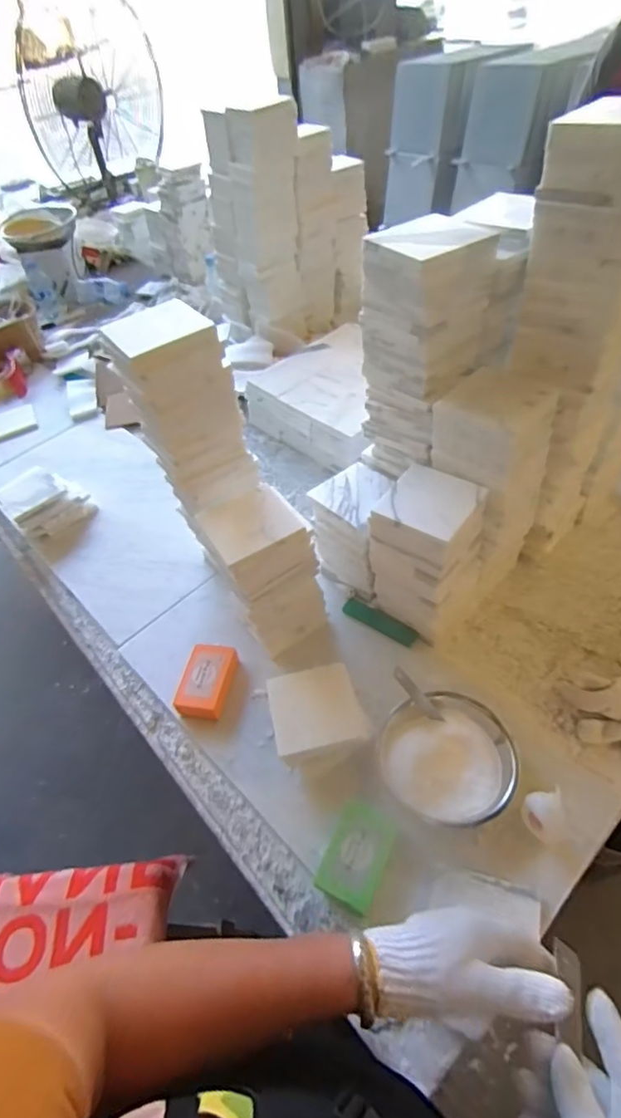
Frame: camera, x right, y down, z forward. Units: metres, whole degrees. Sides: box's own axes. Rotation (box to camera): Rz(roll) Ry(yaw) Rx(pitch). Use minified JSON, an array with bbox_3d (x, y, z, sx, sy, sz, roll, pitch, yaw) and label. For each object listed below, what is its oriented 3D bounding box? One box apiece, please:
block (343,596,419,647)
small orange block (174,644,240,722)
[{"bbox_3d":[0.098,0.089,0.759,0.115,0.016,0.023,28,59,26],"label":"block"},{"bbox_3d":[-0.138,0.161,0.702,0.062,0.025,0.097,8,52,12],"label":"small orange block"}]

